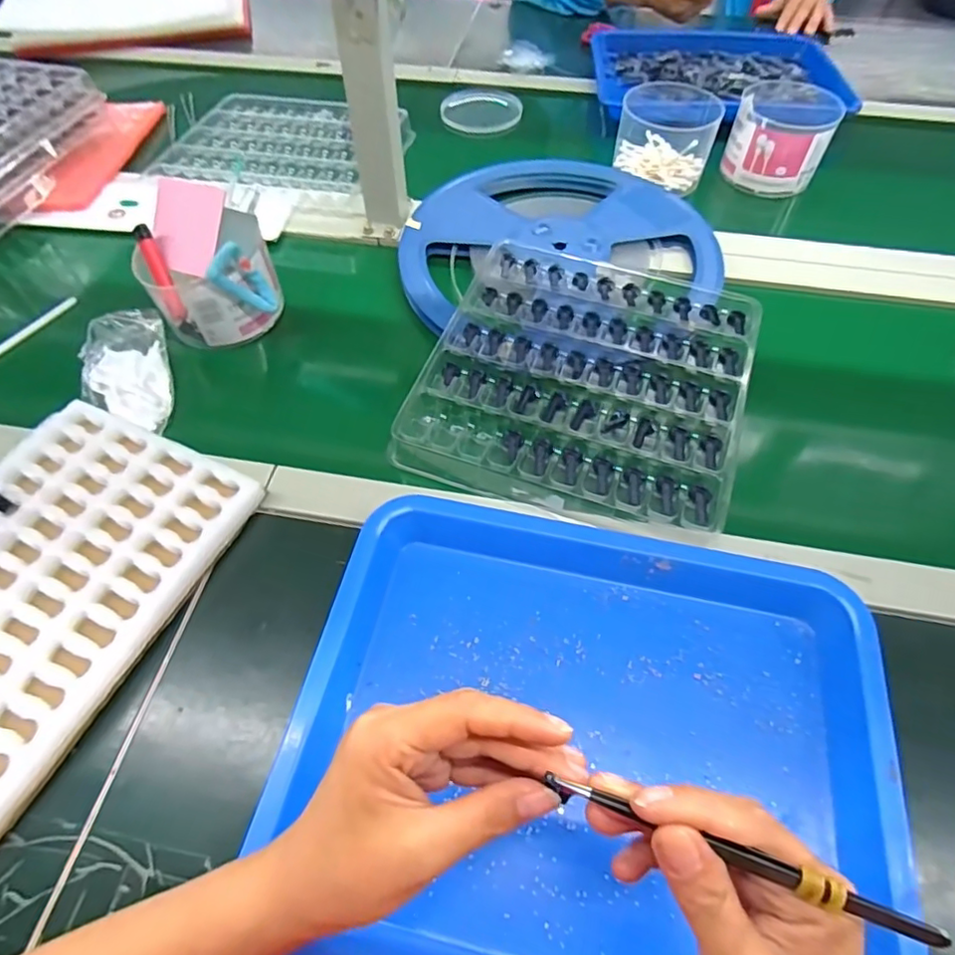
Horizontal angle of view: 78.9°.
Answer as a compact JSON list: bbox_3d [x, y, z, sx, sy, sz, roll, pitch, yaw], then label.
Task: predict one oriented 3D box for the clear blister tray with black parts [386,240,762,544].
[{"bbox_3d":[0.093,-0.089,0.493,0.250,0.027,0.268,17,60,12],"label":"clear blister tray with black parts"}]

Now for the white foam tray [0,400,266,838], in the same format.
[{"bbox_3d":[-0.302,0.078,0.394,0.189,0.031,0.269,22,61,15],"label":"white foam tray"}]

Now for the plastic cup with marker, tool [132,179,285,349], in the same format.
[{"bbox_3d":[-0.244,-0.192,0.529,0.106,0.103,0.106,-14,58,-7],"label":"plastic cup with marker, tool"}]

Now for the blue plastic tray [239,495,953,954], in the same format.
[{"bbox_3d":[0.063,0.151,0.336,0.327,0.030,0.276,9,58,7],"label":"blue plastic tray"}]

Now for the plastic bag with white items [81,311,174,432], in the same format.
[{"bbox_3d":[-0.305,-0.091,0.501,0.071,0.033,0.117,-17,59,-9],"label":"plastic bag with white items"}]

